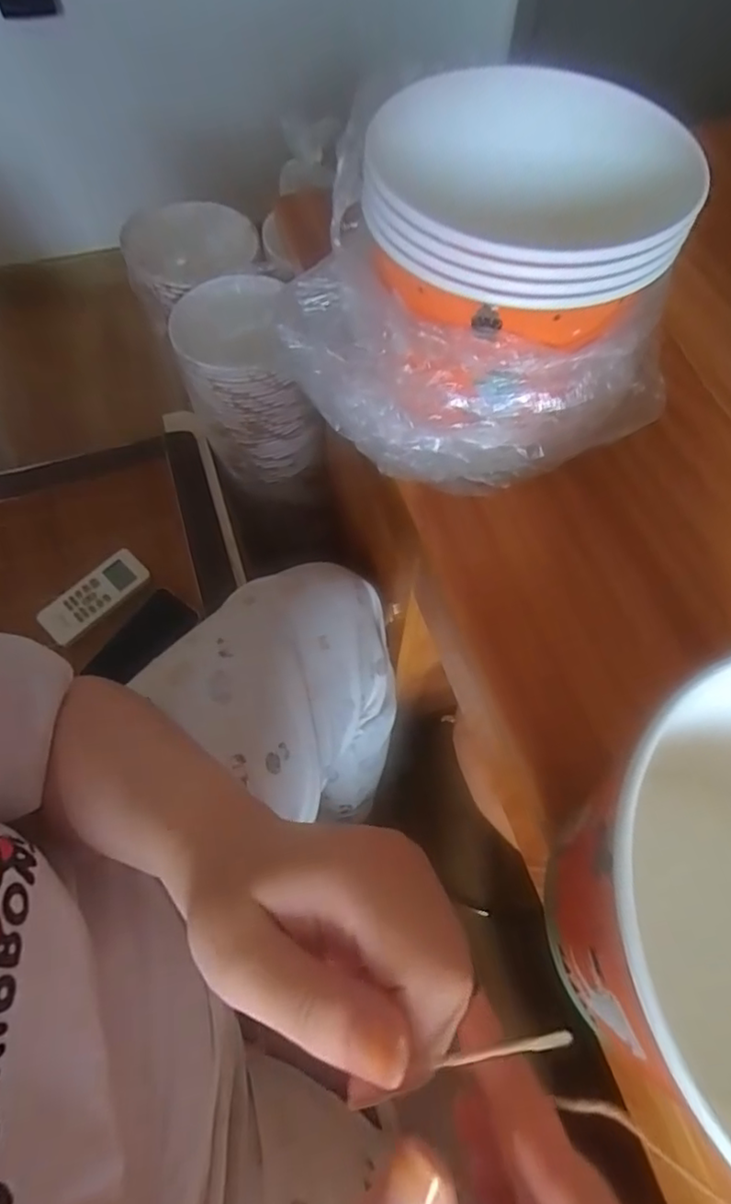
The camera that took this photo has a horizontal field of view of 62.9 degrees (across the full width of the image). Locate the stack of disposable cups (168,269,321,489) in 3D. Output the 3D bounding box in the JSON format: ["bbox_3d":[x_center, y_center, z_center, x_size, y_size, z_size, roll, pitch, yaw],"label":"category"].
[{"bbox_3d":[-0.156,-0.295,0.804,0.151,0.211,0.167,-14,64,-8],"label":"stack of disposable cups"}]

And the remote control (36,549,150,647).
[{"bbox_3d":[-0.326,-0.007,0.720,0.131,0.020,0.052,-40,70,-19],"label":"remote control"}]

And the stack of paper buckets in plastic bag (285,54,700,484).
[{"bbox_3d":[0.067,-0.176,0.347,0.201,0.154,0.182,36,68,16],"label":"stack of paper buckets in plastic bag"}]

